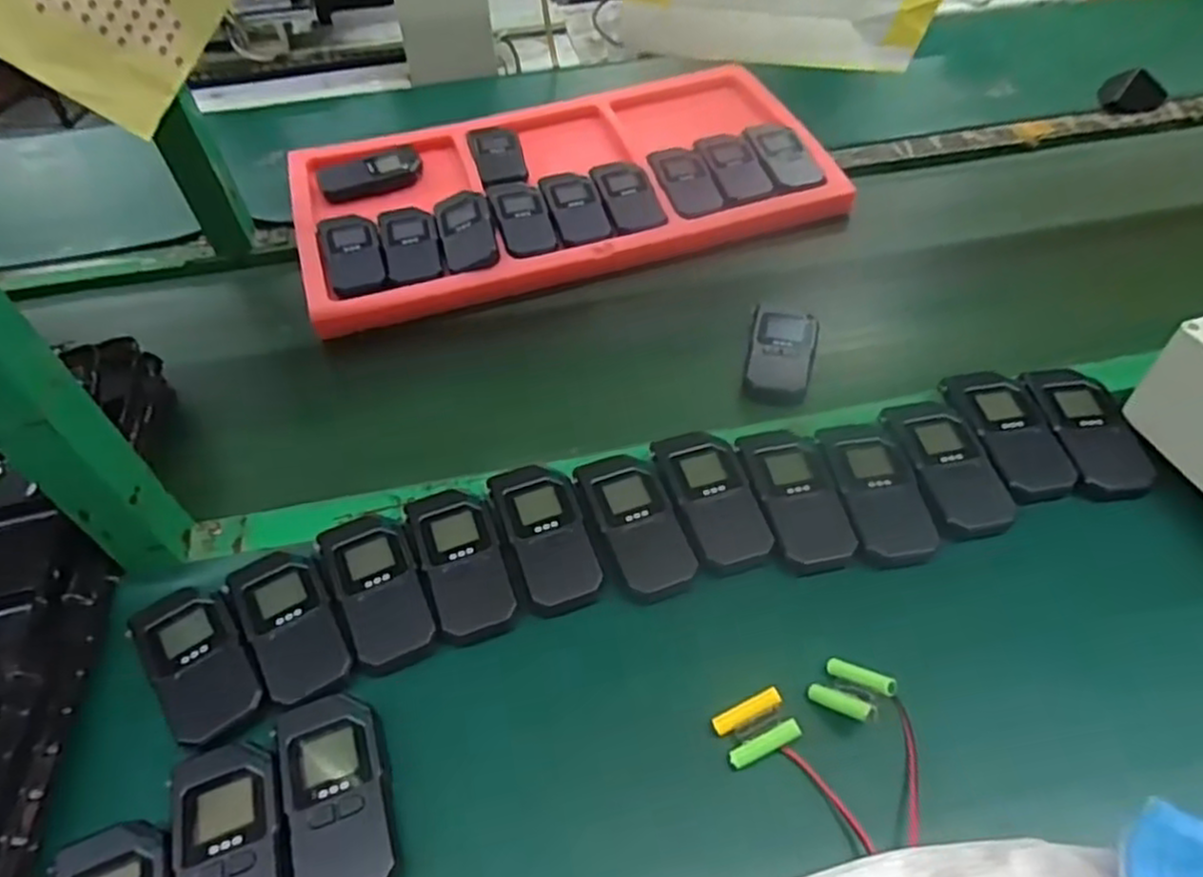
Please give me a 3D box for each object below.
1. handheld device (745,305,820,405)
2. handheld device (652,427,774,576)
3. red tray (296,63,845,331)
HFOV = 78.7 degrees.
[{"bbox_3d":[0.161,-0.078,0.653,0.057,0.020,0.110,9,52,9],"label":"handheld device"},{"bbox_3d":[0.084,0.044,0.546,0.061,0.016,0.116,-14,52,-9],"label":"handheld device"},{"bbox_3d":[-0.047,-0.290,0.834,0.569,0.046,0.301,-14,51,-10],"label":"red tray"}]

